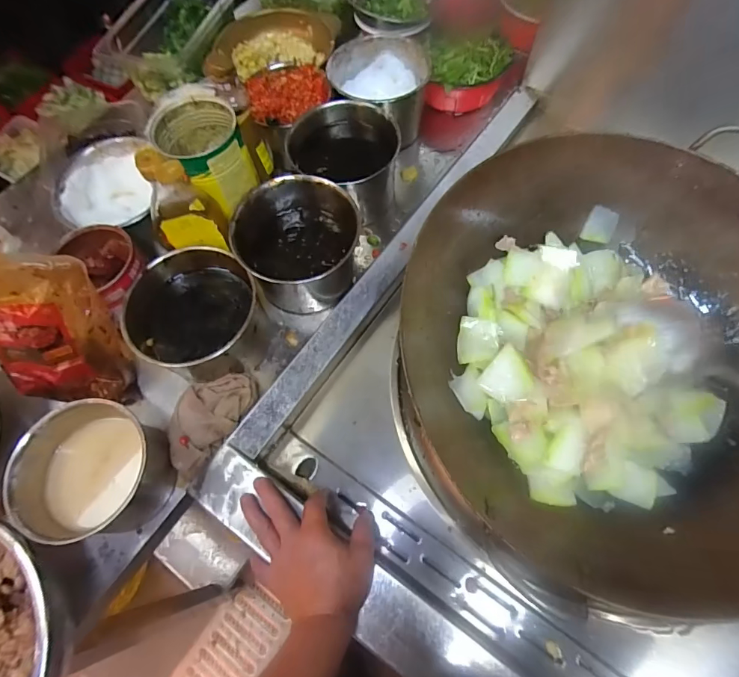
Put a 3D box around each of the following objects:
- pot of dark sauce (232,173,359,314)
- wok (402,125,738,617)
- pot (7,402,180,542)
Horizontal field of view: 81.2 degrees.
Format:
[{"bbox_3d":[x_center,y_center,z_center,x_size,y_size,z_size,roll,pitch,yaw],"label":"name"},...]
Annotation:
[{"bbox_3d":[-0.093,-0.124,0.566,0.146,0.107,0.148,-1,66,2],"label":"pot of dark sauce"},{"bbox_3d":[0.286,0.008,0.473,0.444,0.141,0.456,-21,67,-6],"label":"wok"},{"bbox_3d":[-0.294,0.144,0.459,0.133,0.109,0.129,-1,66,2],"label":"pot"}]

